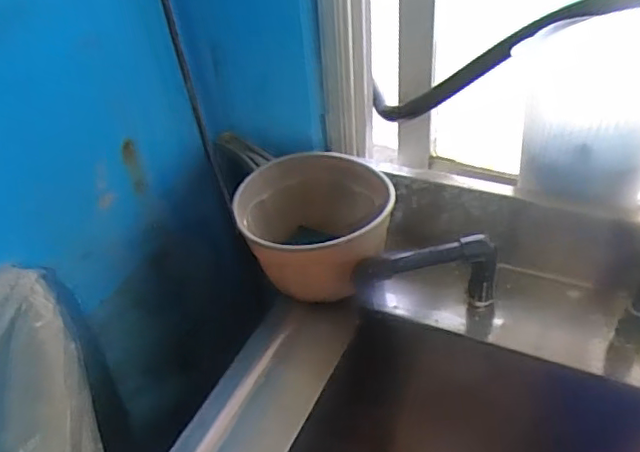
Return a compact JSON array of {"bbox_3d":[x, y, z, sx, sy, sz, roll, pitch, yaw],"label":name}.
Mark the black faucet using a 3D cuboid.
[{"bbox_3d":[0.110,0.054,0.600,0.148,0.081,0.030,-5,40,1],"label":"black faucet"}]

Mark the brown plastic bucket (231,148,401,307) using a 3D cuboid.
[{"bbox_3d":[-0.005,0.004,0.662,0.168,0.106,0.155,-11,40,-6],"label":"brown plastic bucket"}]

